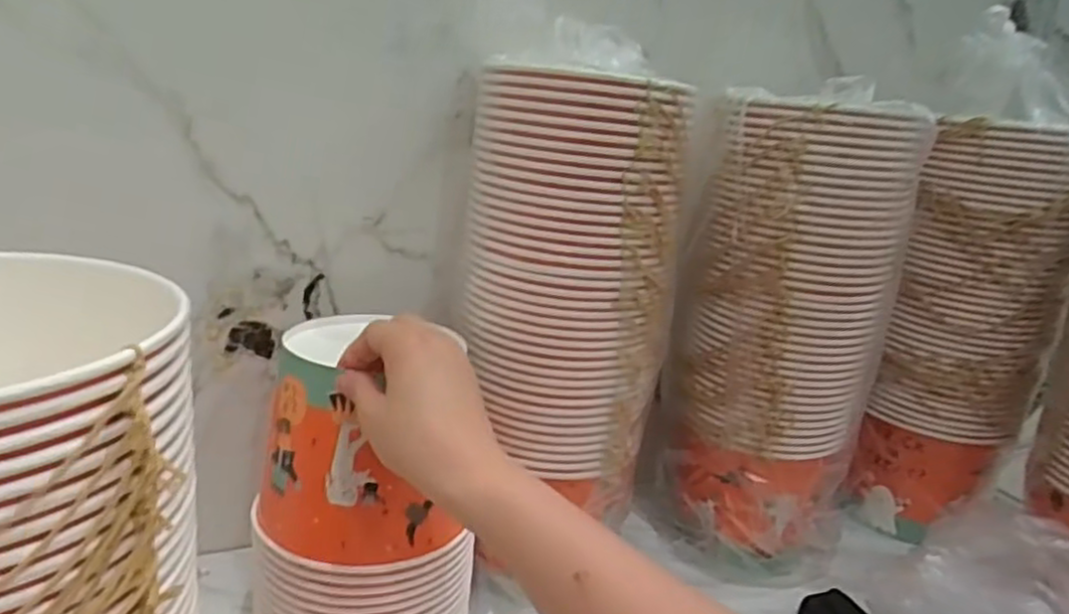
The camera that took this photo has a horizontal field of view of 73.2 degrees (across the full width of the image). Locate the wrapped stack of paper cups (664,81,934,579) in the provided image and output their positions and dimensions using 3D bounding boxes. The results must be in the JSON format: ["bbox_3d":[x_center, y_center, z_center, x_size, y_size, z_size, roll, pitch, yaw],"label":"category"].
[{"bbox_3d":[0.226,0.029,0.667,0.144,0.419,0.141,-4,19,-31],"label":"wrapped stack of paper cups"}]

